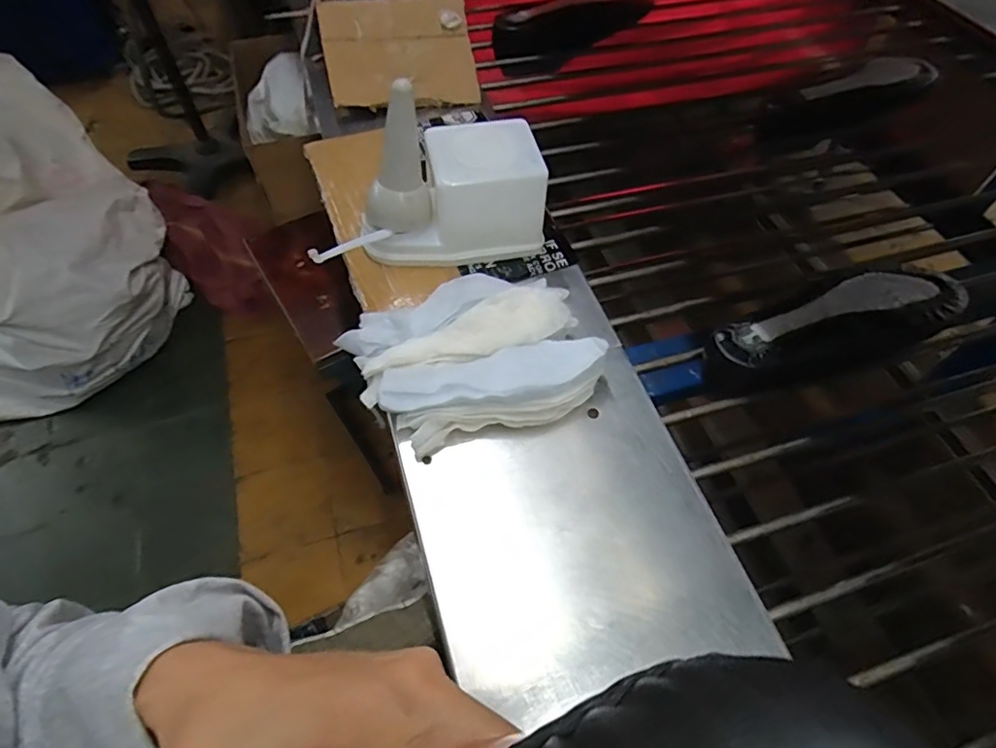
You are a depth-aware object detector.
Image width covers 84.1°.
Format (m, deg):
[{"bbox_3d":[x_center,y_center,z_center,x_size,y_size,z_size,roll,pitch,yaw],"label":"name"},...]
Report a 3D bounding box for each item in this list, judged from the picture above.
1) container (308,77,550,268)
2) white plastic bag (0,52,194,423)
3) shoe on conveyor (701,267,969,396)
[{"bbox_3d":[-0.070,-0.177,0.553,0.234,0.137,0.112,-16,58,-13],"label":"container"},{"bbox_3d":[-1.077,-0.277,1.232,0.571,0.664,0.407,-35,64,-23],"label":"white plastic bag"},{"bbox_3d":[0.350,-0.042,0.586,0.277,0.074,0.090,-16,58,-13],"label":"shoe on conveyor"}]

